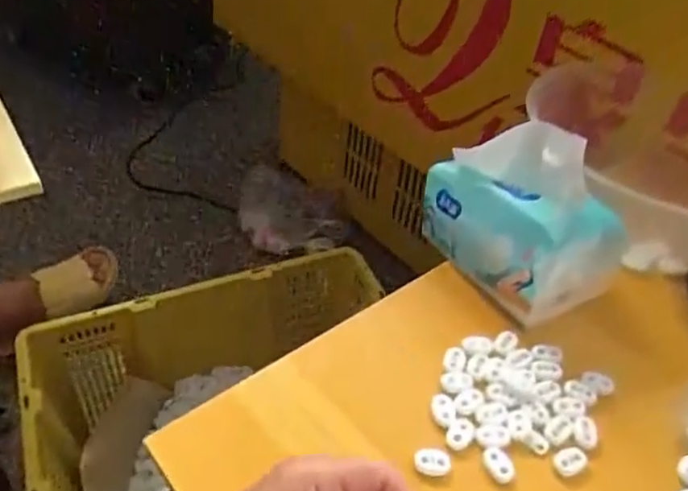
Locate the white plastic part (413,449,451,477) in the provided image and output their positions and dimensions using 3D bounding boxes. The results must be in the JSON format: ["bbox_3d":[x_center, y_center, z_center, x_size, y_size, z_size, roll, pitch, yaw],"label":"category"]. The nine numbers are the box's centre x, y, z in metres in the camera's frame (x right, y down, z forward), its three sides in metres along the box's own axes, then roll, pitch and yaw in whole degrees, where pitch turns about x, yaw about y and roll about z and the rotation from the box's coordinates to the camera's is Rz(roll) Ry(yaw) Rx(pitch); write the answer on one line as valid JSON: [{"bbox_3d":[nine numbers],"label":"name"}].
[{"bbox_3d":[0.056,0.136,0.393,0.023,0.005,0.015,2,44,-3],"label":"white plastic part"}]

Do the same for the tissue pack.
[{"bbox_3d":[0.140,-0.032,0.499,0.092,0.108,0.147,-20,49,-24],"label":"tissue pack"}]

